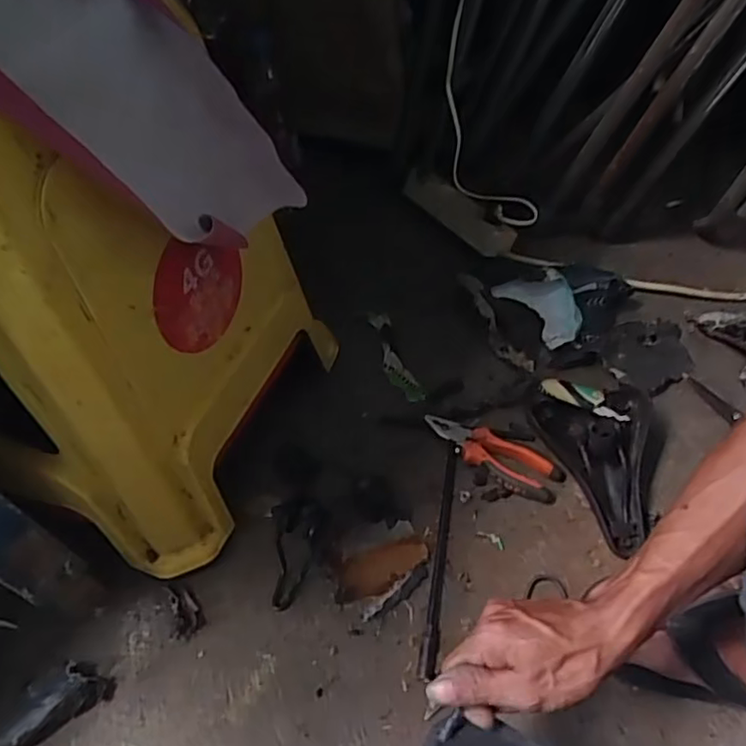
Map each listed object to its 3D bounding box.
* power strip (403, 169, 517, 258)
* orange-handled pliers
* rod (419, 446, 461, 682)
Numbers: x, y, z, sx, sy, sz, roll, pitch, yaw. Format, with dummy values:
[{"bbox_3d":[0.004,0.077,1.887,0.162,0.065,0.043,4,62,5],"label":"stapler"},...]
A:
[{"bbox_3d":[0.128,-0.245,0.959,0.059,0.029,0.209,-47,60,0],"label":"power strip"},{"bbox_3d":[0.138,0.092,0.725,0.160,0.025,0.053,28,58,23],"label":"orange-handled pliers"},{"bbox_3d":[0.073,0.187,0.666,0.016,0.015,0.255,7,53,9],"label":"rod"}]

